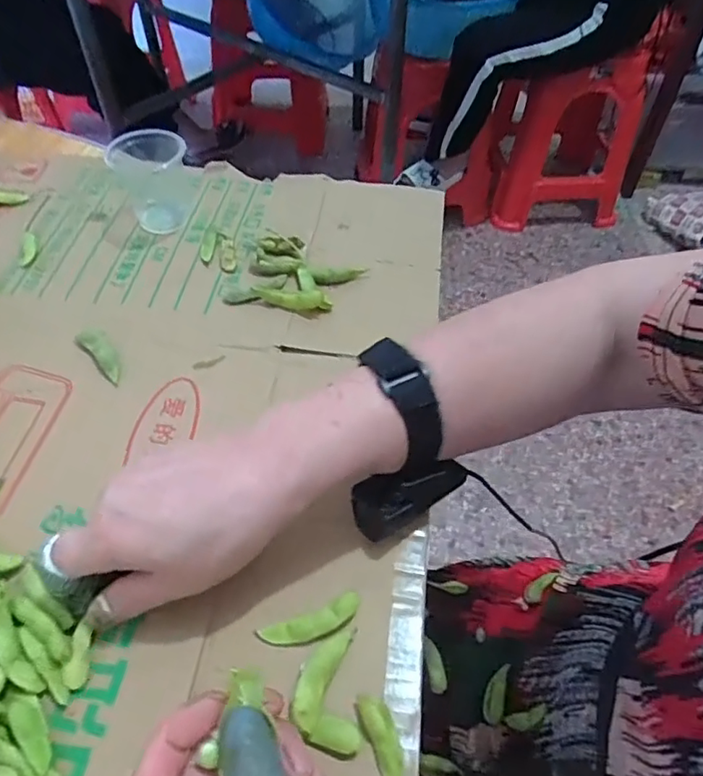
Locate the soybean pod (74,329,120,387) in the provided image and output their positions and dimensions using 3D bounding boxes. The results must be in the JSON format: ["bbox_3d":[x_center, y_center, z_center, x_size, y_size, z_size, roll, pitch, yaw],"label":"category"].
[{"bbox_3d":[-0.185,-0.026,0.427,0.018,0.011,0.055,-31,58,-25],"label":"soybean pod"}]

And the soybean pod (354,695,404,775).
[{"bbox_3d":[0.016,0.172,0.277,0.013,0.010,0.047,-16,70,-15],"label":"soybean pod"}]

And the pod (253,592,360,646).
[{"bbox_3d":[-0.022,0.126,0.309,0.055,0.013,0.015,-14,53,-14],"label":"pod"}]

